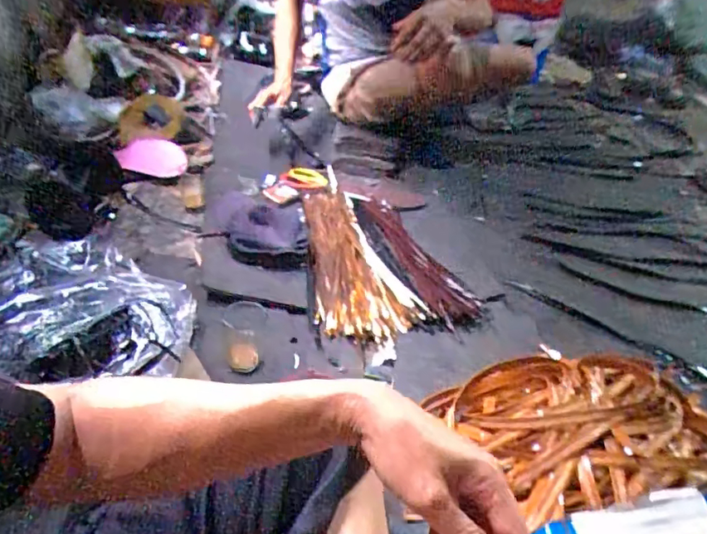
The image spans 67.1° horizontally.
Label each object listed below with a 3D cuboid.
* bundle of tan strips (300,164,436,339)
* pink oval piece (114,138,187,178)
[{"bbox_3d":[-0.047,-0.060,1.197,0.200,0.044,0.642,-7,42,-18],"label":"bundle of tan strips"},{"bbox_3d":[-0.504,-0.275,1.327,0.195,0.087,0.014,11,2,16],"label":"pink oval piece"}]

